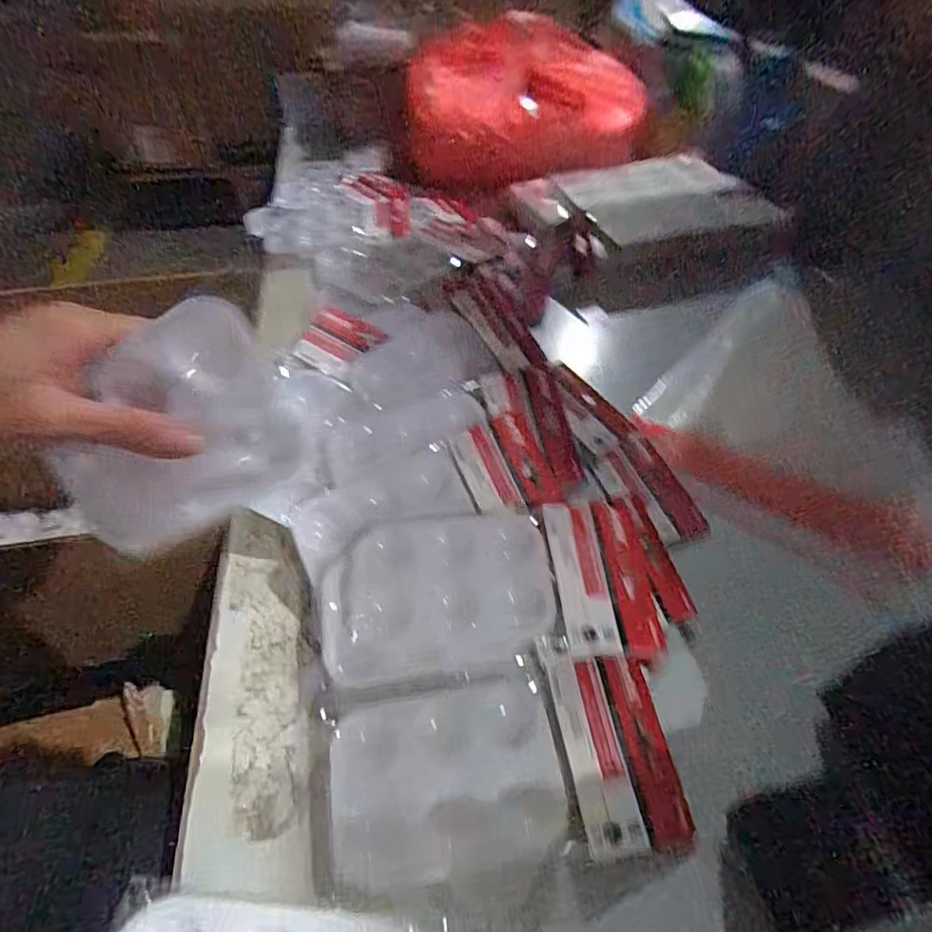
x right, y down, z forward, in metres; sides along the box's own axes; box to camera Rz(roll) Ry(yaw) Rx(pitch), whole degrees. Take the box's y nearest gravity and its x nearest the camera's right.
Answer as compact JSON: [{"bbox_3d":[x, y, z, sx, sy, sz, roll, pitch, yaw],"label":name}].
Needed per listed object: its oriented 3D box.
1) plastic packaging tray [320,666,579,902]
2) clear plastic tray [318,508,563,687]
[{"bbox_3d":[0.021,0.168,0.307,0.189,0.036,0.098,-6,49,-4],"label":"plastic packaging tray"},{"bbox_3d":[0.011,0.074,0.350,0.208,0.033,0.103,-4,48,-3],"label":"clear plastic tray"}]

